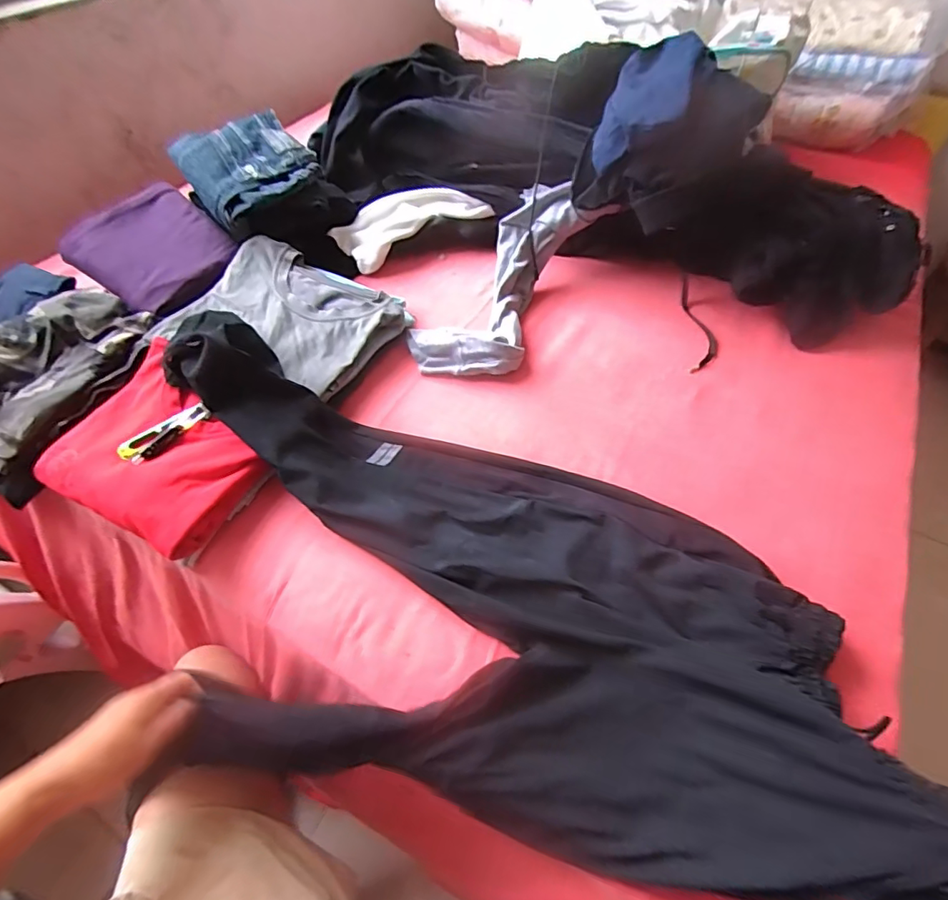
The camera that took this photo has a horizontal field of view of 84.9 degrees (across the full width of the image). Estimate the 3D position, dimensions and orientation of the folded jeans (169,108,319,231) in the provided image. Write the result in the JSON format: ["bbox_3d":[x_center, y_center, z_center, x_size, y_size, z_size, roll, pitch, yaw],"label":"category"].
[{"bbox_3d":[-0.363,-0.451,0.838,0.184,0.074,0.218,-34,62,-25],"label":"folded jeans"}]

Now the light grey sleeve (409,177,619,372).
[{"bbox_3d":[0.051,-0.252,0.800,0.164,0.099,0.377,25,70,15],"label":"light grey sleeve"}]

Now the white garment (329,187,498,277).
[{"bbox_3d":[-0.112,-0.397,0.901,0.260,0.060,0.117,-22,58,-19],"label":"white garment"}]

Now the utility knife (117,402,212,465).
[{"bbox_3d":[-0.353,-0.021,0.594,0.038,0.008,0.100,34,58,20],"label":"utility knife"}]

